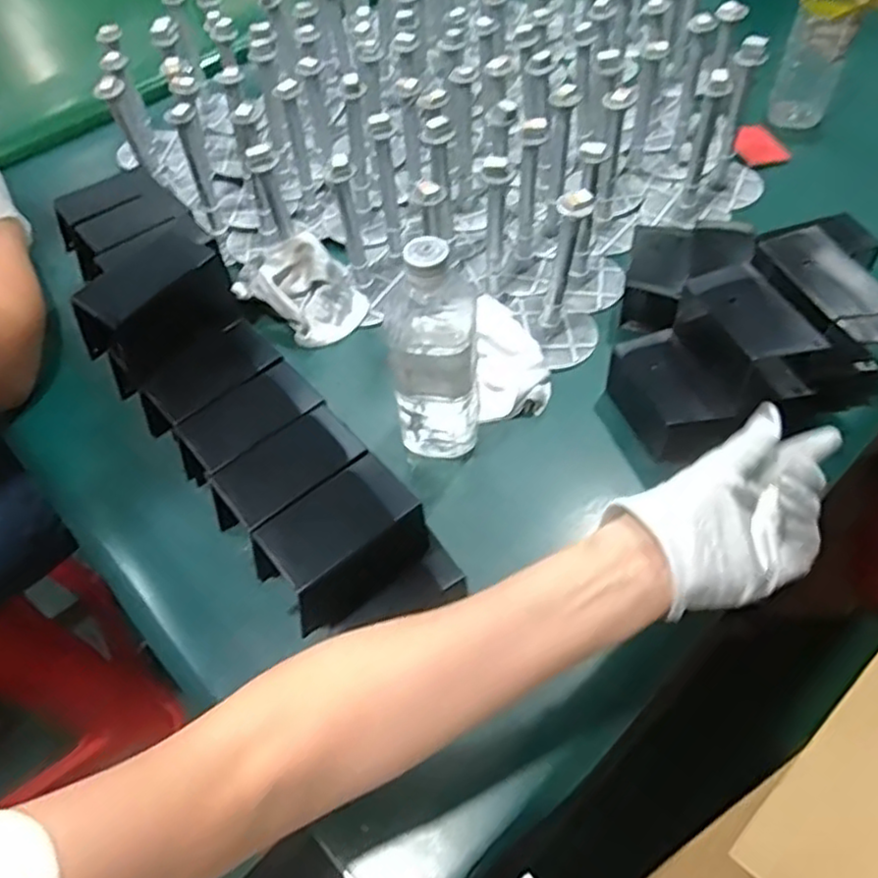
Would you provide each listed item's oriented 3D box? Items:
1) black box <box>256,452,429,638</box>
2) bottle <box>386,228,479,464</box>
[{"bbox_3d":[-0.063,0.067,0.446,0.098,0.050,0.062,-37,60,-21],"label":"black box"},{"bbox_3d":[-0.004,-0.065,0.525,0.066,0.191,0.068,-1,54,3],"label":"bottle"}]

